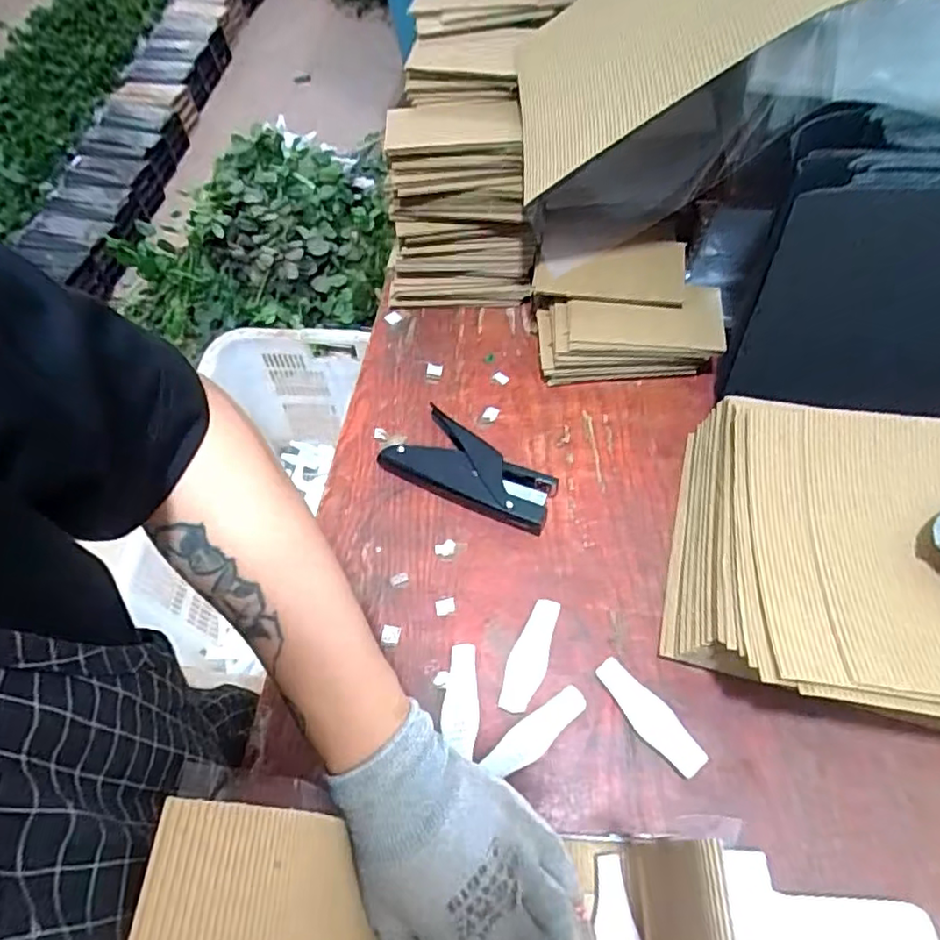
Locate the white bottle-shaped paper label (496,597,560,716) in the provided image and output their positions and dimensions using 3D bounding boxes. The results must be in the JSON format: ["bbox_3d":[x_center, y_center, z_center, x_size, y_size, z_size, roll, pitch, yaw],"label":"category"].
[{"bbox_3d":[0.046,0.136,0.463,0.025,0.010,0.087,21,62,14],"label":"white bottle-shaped paper label"}]

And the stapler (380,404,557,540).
[{"bbox_3d":[0.002,0.002,0.541,0.151,0.027,0.067,31,65,19],"label":"stapler"}]

